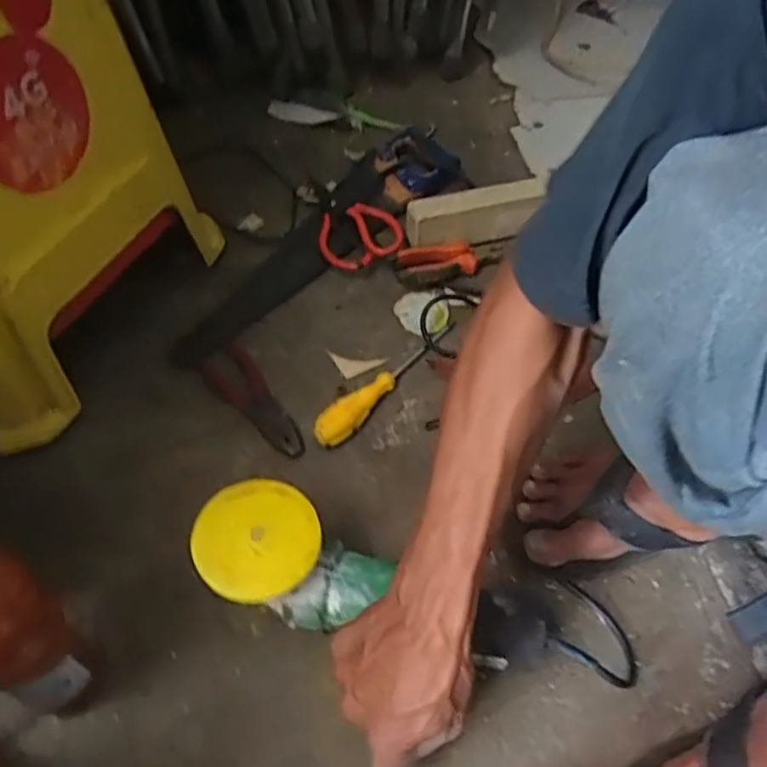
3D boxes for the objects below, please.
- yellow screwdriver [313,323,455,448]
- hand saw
[{"bbox_3d":[0.003,-0.009,0.698,0.029,0.031,0.213,31,57,21],"label":"yellow screwdriver"},{"bbox_3d":[-0.054,-0.187,0.821,0.126,0.035,0.518,31,57,21],"label":"hand saw"}]

